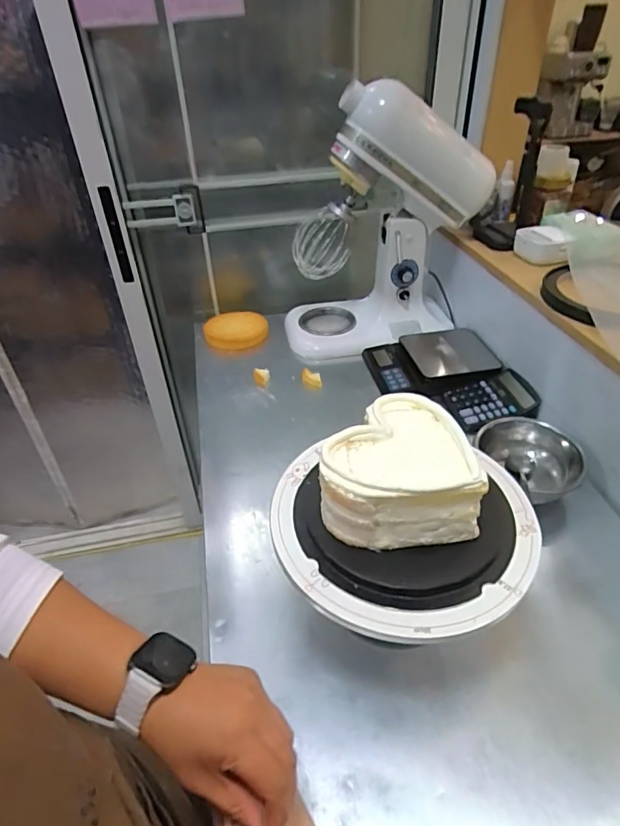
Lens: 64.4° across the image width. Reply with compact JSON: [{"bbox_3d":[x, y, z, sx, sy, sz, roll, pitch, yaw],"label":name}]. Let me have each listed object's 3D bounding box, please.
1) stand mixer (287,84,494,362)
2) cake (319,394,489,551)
[{"bbox_3d":[0.143,-0.382,1.032,0.404,0.481,0.211,-6,38,-5],"label":"stand mixer"},{"bbox_3d":[0.084,0.055,0.526,0.157,0.080,0.151,-3,38,-1],"label":"cake"}]

